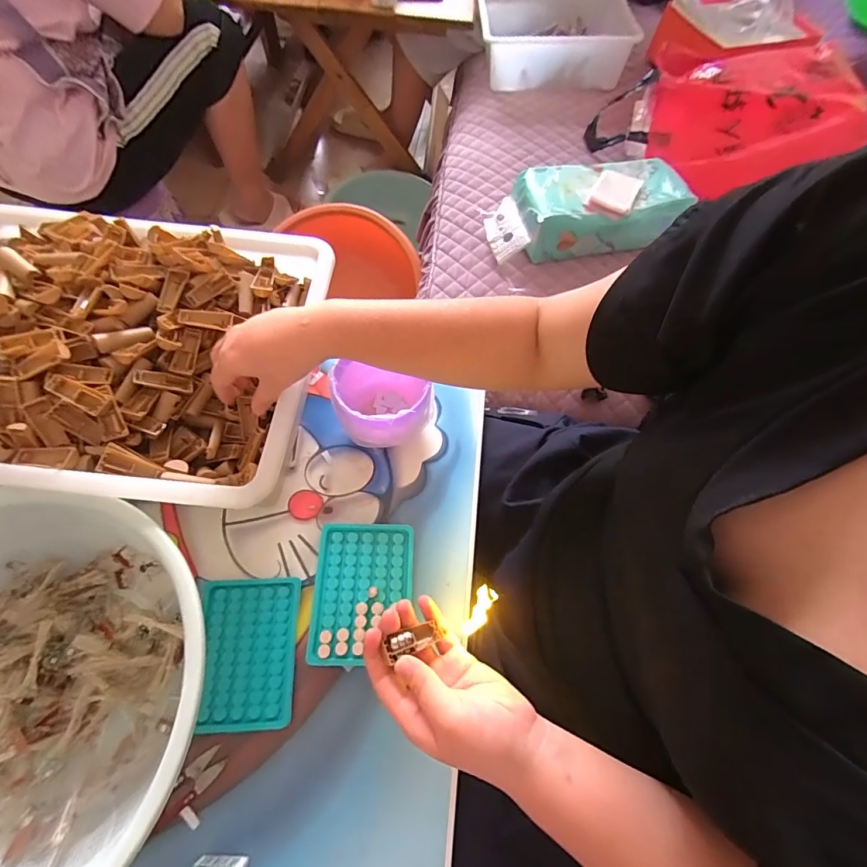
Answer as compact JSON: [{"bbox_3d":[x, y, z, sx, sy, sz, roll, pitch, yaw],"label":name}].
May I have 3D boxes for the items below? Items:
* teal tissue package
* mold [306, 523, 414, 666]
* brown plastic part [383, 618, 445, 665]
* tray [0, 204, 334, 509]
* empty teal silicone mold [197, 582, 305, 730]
[{"bbox_3d":[0.282,-0.387,0.752,0.281,0.084,0.150,-8,65,-6],"label":"teal tissue package"},{"bbox_3d":[-0.070,0.154,0.431,0.095,0.014,0.128,2,62,-2],"label":"mold"},{"bbox_3d":[-0.015,0.158,0.336,0.044,0.008,0.018,0,59,-39],"label":"brown plastic part"},{"bbox_3d":[-0.333,-0.092,0.452,0.393,0.099,0.315,6,64,0],"label":"tray"},{"bbox_3d":[-0.178,0.208,0.421,0.087,0.008,0.128,-1,64,-3],"label":"empty teal silicone mold"}]

